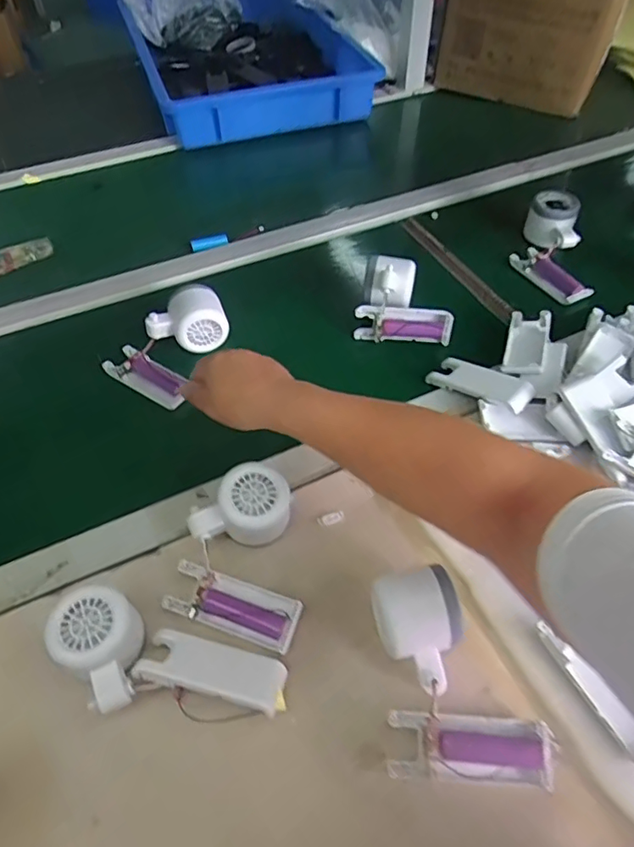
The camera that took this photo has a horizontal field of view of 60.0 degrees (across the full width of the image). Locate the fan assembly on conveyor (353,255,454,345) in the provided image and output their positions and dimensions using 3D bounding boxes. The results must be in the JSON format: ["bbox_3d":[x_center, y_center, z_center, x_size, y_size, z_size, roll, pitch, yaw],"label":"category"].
[{"bbox_3d":[0.096,-0.137,0.617,0.102,0.069,0.080,-1,51,1],"label":"fan assembly on conveyor"}]

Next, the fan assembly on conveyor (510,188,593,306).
[{"bbox_3d":[0.293,-0.221,0.696,0.078,0.050,0.159,6,66,4],"label":"fan assembly on conveyor"}]

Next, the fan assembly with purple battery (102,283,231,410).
[{"bbox_3d":[-0.152,-0.091,0.589,0.095,0.049,0.127,28,57,20],"label":"fan assembly with purple battery"}]

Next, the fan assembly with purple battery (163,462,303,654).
[{"bbox_3d":[-0.052,0.100,0.438,0.107,0.051,0.124,15,53,14],"label":"fan assembly with purple battery"}]

